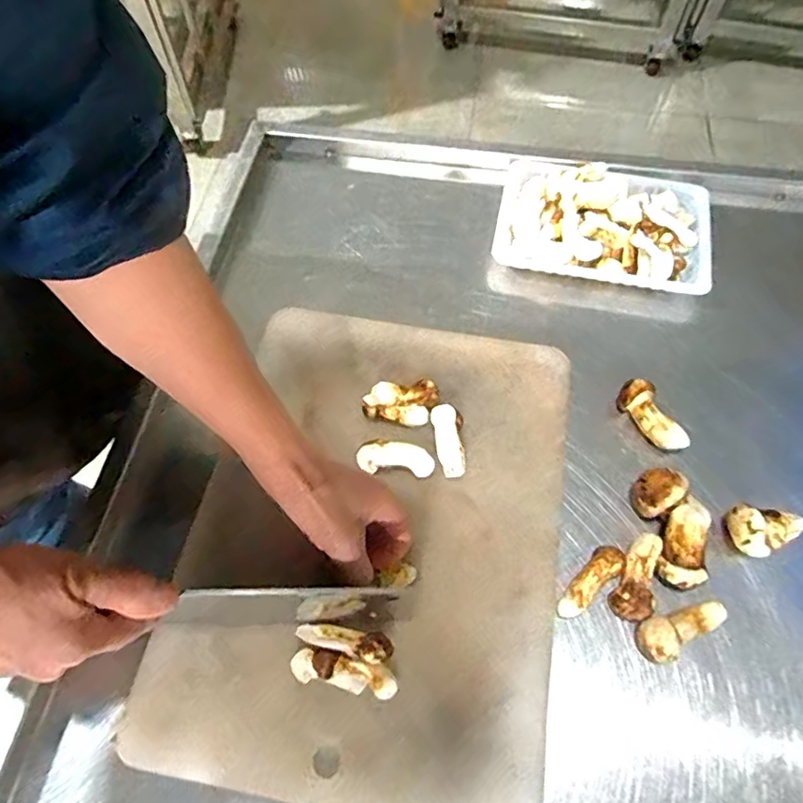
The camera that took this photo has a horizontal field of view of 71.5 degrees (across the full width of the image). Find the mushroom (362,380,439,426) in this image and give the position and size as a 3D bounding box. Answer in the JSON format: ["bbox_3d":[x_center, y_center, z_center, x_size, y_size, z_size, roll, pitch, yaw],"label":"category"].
[{"bbox_3d":[0.002,0.003,0.479,0.064,0.033,0.033,-17,63,-8],"label":"mushroom"}]

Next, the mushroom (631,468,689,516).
[{"bbox_3d":[0.203,0.073,0.446,0.028,0.042,0.030,0,62,1],"label":"mushroom"}]

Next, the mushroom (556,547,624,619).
[{"bbox_3d":[0.142,0.135,0.419,0.066,0.015,0.022,-36,67,-17],"label":"mushroom"}]

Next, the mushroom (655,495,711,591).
[{"bbox_3d":[0.214,0.107,0.423,0.030,0.024,0.068,14,81,8],"label":"mushroom"}]

